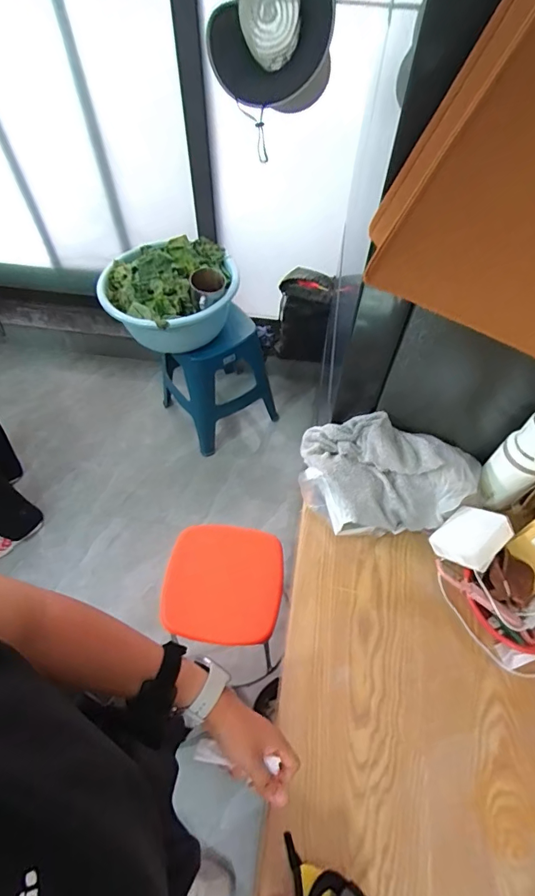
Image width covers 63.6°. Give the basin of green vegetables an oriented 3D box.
[{"bbox_3d":[-0.303,-0.480,1.356,0.398,0.203,0.339,-5,56,-4],"label":"basin of green vegetables"}]

